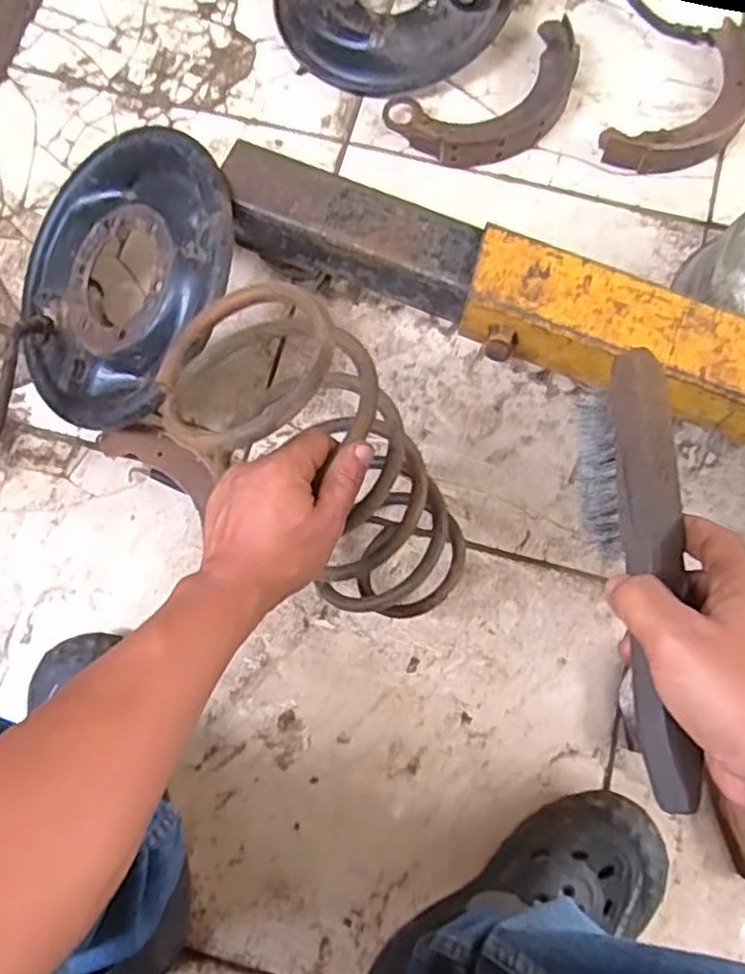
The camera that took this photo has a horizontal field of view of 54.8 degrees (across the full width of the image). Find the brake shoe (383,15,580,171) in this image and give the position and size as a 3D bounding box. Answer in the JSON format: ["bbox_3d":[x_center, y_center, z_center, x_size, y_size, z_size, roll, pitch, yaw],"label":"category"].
[{"bbox_3d":[0.134,-0.426,0.799,0.226,0.032,0.124,-25,79,-4],"label":"brake shoe"}]

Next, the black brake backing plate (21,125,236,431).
[{"bbox_3d":[-0.235,-0.197,0.666,0.259,0.031,0.261,-4,82,31],"label":"black brake backing plate"}]

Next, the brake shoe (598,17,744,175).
[{"bbox_3d":[0.351,-0.412,0.785,0.214,0.038,0.101,-42,81,-7],"label":"brake shoe"}]

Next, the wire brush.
[{"bbox_3d":[0.135,0.036,0.359,0.044,0.037,0.225,2,66,2],"label":"wire brush"}]

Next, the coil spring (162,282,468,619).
[{"bbox_3d":[-0.013,0.005,0.526,0.126,0.308,0.100,-43,42,-7],"label":"coil spring"}]

